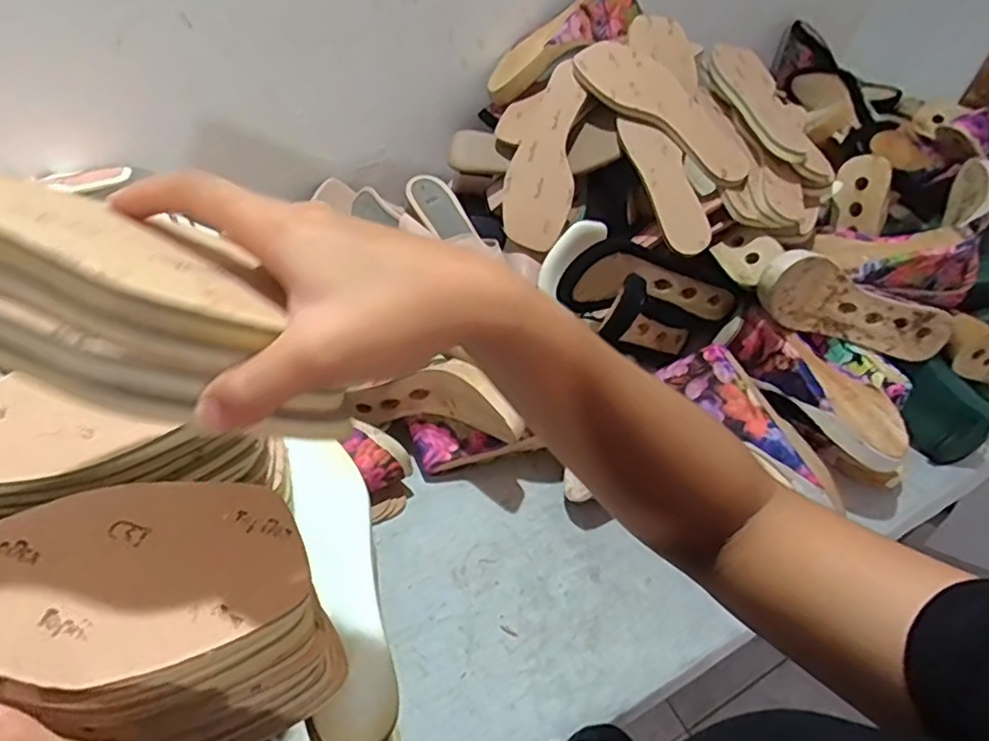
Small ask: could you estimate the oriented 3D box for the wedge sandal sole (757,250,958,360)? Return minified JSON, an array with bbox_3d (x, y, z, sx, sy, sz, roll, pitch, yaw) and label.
[{"bbox_3d":[0.395,-0.064,0.692,0.247,0.081,0.057,18,48,-10],"label":"wedge sandal sole"}]

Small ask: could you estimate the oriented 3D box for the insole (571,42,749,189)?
[{"bbox_3d":[0.202,-0.307,0.741,0.243,0.033,0.091,44,57,11],"label":"insole"}]

